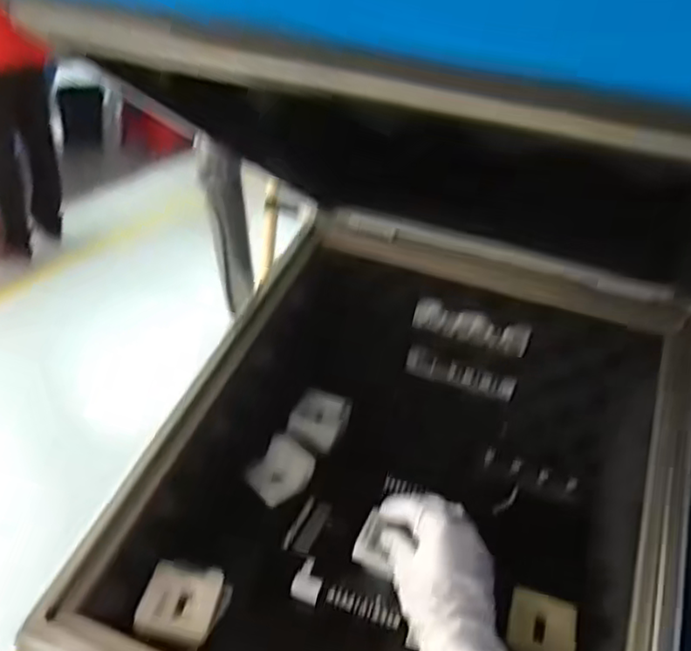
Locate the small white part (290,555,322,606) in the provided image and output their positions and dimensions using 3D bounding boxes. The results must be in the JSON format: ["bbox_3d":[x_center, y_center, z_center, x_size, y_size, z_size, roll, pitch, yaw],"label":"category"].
[{"bbox_3d":[-0.028,0.193,0.498,0.022,0.015,0.032,11,32,5],"label":"small white part"}]

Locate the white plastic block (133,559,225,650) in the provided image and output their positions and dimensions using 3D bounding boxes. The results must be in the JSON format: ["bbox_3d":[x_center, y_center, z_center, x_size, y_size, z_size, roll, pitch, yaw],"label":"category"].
[{"bbox_3d":[-0.117,0.197,0.466,0.051,0.009,0.055,14,46,-3],"label":"white plastic block"}]

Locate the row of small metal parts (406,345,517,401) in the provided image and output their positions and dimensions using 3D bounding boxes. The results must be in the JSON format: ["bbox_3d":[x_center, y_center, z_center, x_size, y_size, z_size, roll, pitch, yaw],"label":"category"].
[{"bbox_3d":[0.121,0.051,0.691,0.113,0.028,0.013,19,33,17],"label":"row of small metal parts"}]

